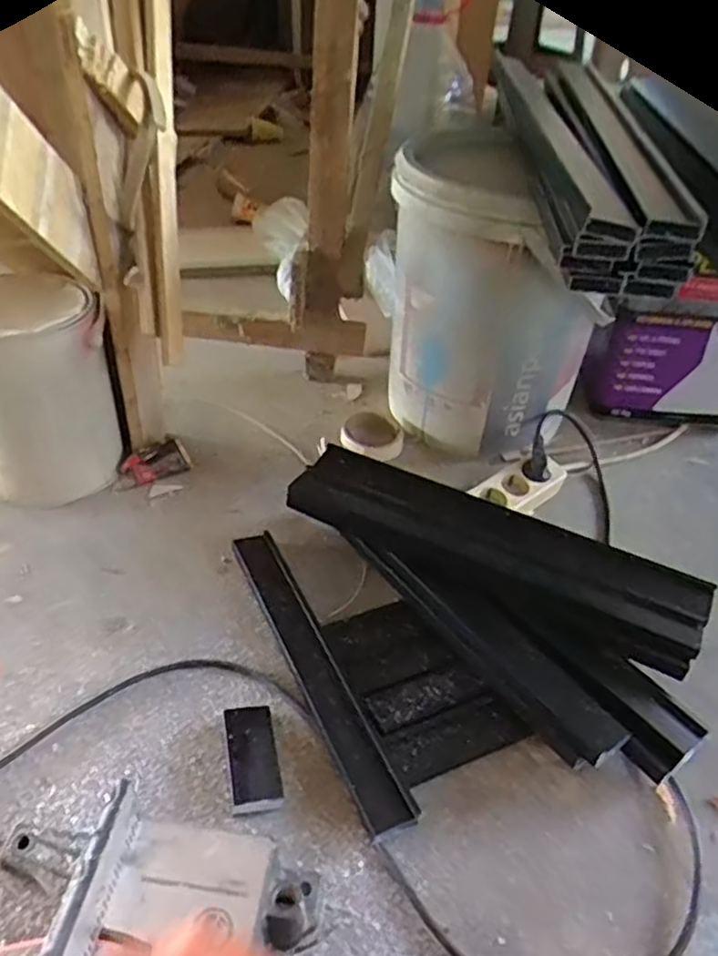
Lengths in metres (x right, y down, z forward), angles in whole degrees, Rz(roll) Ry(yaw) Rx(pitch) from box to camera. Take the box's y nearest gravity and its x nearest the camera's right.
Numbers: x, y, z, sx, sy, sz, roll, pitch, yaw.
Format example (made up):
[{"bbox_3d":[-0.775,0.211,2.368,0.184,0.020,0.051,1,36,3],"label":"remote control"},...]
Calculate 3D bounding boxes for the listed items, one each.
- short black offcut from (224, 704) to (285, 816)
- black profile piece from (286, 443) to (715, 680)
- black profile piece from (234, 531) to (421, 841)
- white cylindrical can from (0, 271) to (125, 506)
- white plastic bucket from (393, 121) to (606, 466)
[{"bbox_3d":[-0.096,0.253,0.650,0.045,0.022,0.095,-5,41,-13],"label":"short black offcut"},{"bbox_3d":[0.140,0.080,0.803,0.464,0.051,0.106,22,42,18],"label":"black profile piece"},{"bbox_3d":[-0.046,0.190,0.739,0.047,0.019,0.371,-14,43,-23],"label":"black profile piece"},{"bbox_3d":[-0.402,-0.101,0.894,0.164,0.243,0.165,4,39,-3],"label":"white cylindrical can"},{"bbox_3d":[0.194,-0.257,1.034,0.289,0.379,0.306,4,39,-3],"label":"white plastic bucket"}]

